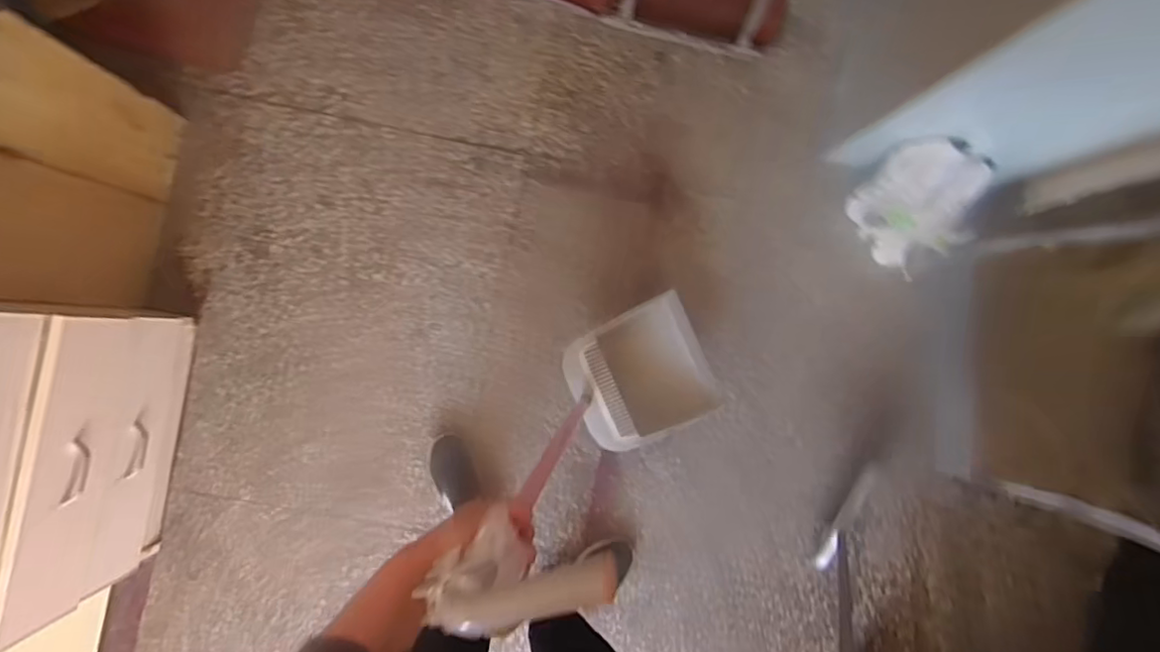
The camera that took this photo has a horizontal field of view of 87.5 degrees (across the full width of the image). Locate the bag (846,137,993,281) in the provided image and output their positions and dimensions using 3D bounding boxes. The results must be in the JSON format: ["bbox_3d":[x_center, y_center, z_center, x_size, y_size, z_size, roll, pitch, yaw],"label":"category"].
[{"bbox_3d":[0.712,-0.247,1.254,0.191,0.182,0.257,-30,93,-3],"label":"bag"}]

